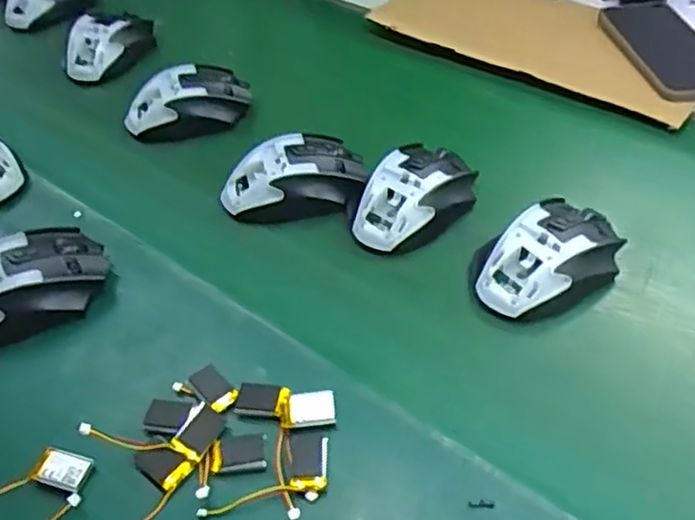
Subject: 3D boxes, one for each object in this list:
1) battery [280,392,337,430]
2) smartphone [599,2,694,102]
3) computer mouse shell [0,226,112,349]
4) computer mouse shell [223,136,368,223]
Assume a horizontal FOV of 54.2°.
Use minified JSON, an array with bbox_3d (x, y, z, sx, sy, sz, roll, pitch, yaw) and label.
[{"bbox_3d":[-0.023,0.089,0.407,0.032,0.009,0.021,-6,45,-1],"label":"battery"},{"bbox_3d":[0.303,-0.210,0.660,0.078,0.015,0.170,-10,45,-4],"label":"smartphone"},{"bbox_3d":[-0.224,0.019,0.470,0.068,0.042,0.114,31,56,31],"label":"computer mouse shell"},{"bbox_3d":[-0.046,-0.069,0.548,0.116,0.036,0.070,-11,46,-5],"label":"computer mouse shell"}]

